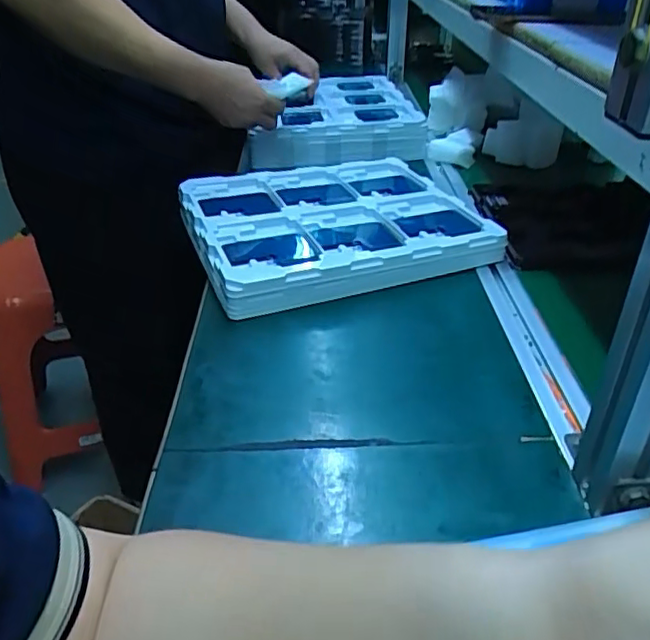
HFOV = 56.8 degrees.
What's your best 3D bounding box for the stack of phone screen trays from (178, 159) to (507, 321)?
[{"bbox_3d":[0.005,-0.120,0.732,0.321,0.039,0.279,-10,35,-16],"label":"stack of phone screen trays"}]

